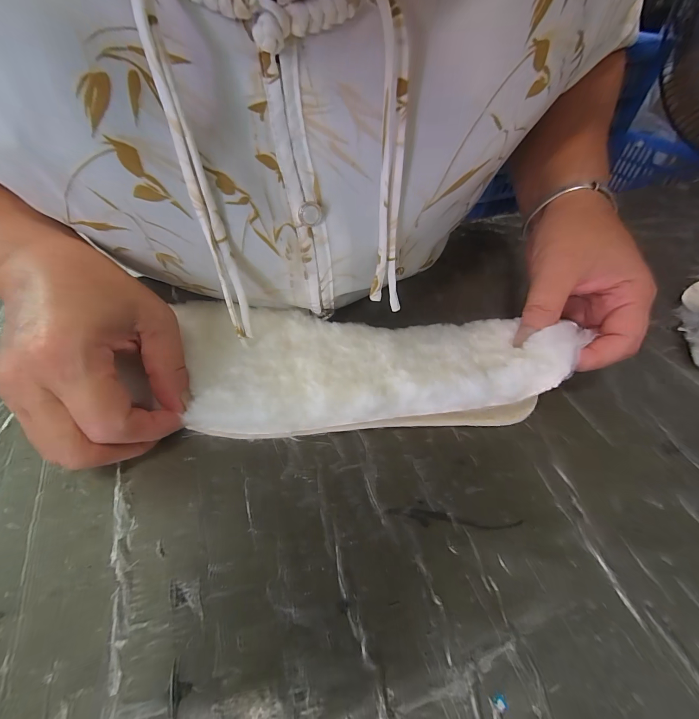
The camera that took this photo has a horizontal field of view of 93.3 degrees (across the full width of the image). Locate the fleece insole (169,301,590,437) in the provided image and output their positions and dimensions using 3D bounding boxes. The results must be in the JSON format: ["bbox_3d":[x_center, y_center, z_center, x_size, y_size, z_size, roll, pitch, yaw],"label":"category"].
[{"bbox_3d":[0.010,0.001,0.210,0.241,0.027,0.091,-1,51,1],"label":"fleece insole"}]

